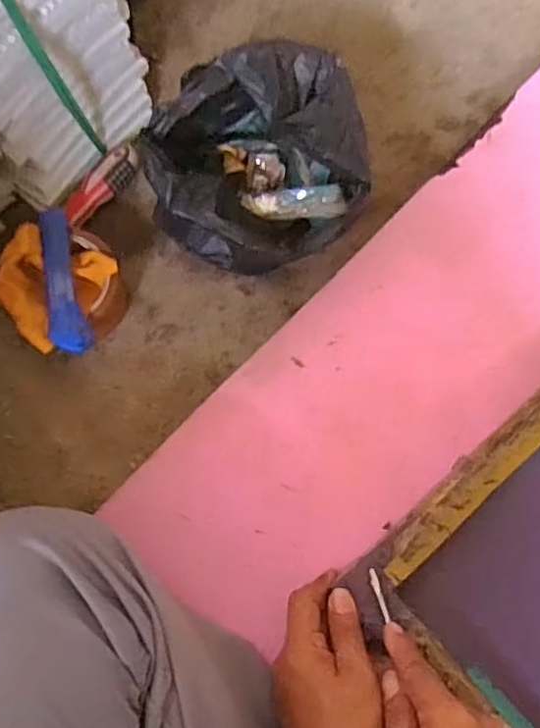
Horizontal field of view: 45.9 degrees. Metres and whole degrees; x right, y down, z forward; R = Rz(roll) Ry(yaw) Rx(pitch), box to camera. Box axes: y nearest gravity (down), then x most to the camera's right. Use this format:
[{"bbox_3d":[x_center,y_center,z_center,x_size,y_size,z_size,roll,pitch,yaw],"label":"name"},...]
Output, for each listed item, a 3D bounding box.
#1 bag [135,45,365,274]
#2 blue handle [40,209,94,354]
[{"bbox_3d":[-0.010,-0.161,0.545,0.165,0.145,0.135,-3,75,-3],"label":"bag"},{"bbox_3d":[-0.176,-0.072,0.532,0.030,0.015,0.132,-15,76,-6],"label":"blue handle"}]

